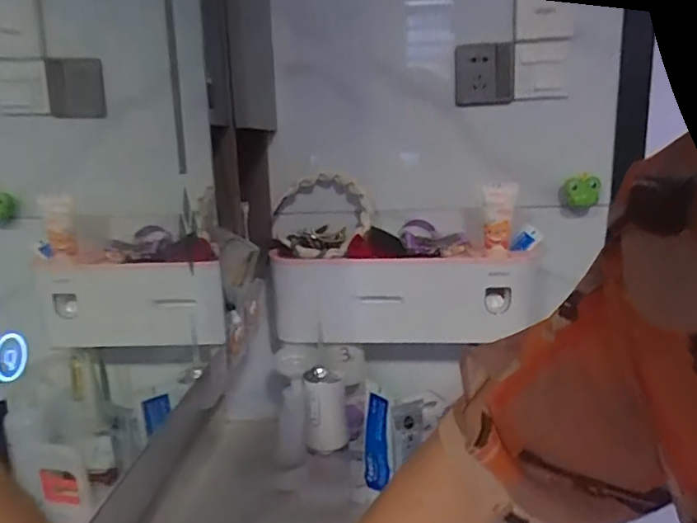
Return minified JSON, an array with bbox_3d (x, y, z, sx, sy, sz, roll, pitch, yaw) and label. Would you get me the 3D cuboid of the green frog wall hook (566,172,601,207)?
[{"bbox_3d":[0.367,-0.112,0.853,0.046,0.047,0.042,3,13,20],"label":"green frog wall hook"}]

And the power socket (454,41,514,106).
[{"bbox_3d":[0.207,-0.286,0.832,0.087,0.088,0.018,2,13,14],"label":"power socket"}]

